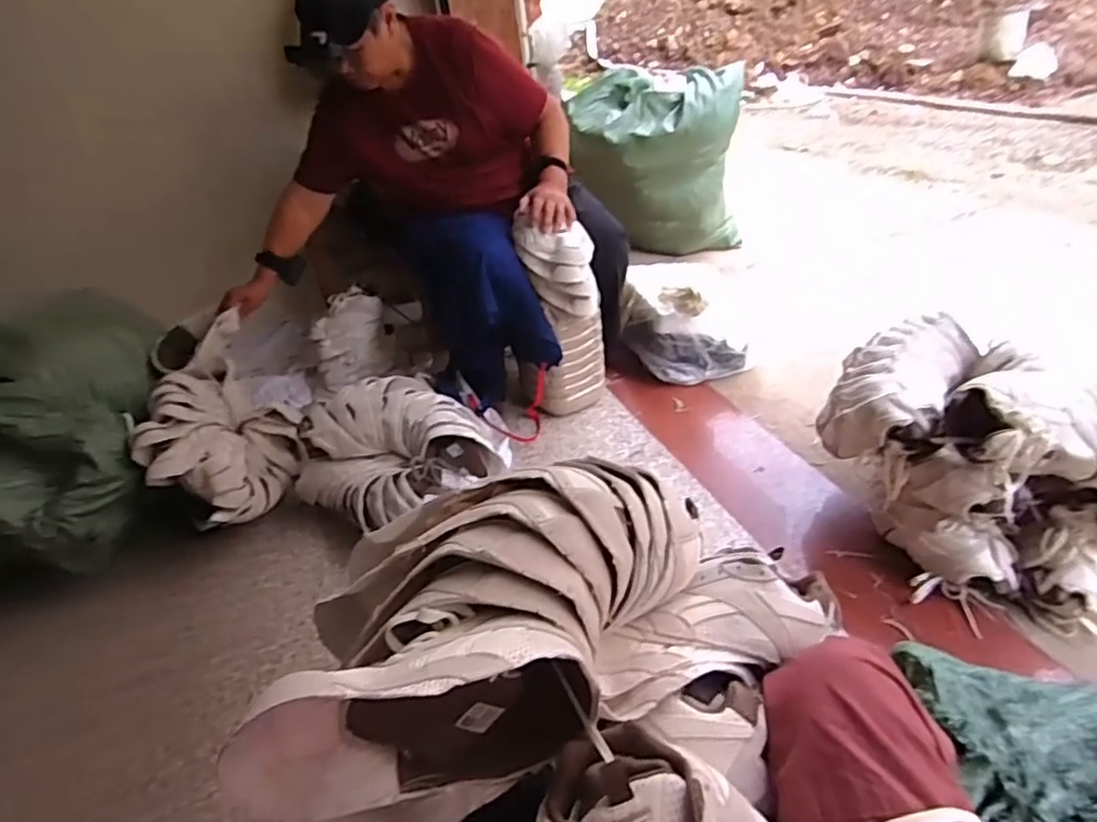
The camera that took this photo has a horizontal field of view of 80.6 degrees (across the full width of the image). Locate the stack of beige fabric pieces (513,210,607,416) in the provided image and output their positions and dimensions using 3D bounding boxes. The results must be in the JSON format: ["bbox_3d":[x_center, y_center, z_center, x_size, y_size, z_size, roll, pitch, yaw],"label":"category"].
[{"bbox_3d":[0.035,-0.197,1.472,0.174,0.447,0.126,-8,36,1],"label":"stack of beige fabric pieces"}]

